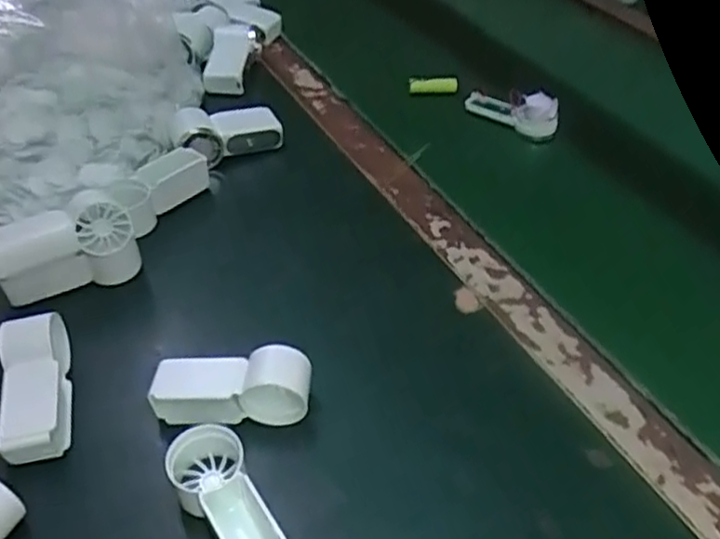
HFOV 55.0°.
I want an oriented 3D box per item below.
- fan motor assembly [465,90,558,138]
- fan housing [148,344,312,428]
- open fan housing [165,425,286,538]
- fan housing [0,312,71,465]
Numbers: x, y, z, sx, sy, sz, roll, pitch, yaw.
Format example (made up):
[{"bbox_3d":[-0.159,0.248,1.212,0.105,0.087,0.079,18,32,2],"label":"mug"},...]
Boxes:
[{"bbox_3d":[0.154,-0.164,0.704,0.097,0.045,0.028,30,52,29],"label":"fan motor assembly"},{"bbox_3d":[-0.078,0.073,0.422,0.093,0.042,0.031,-1,44,0],"label":"fan housing"},{"bbox_3d":[-0.070,0.128,0.367,0.038,0.033,0.094,-23,48,-21],"label":"open fan housing"},{"bbox_3d":[-0.199,0.073,0.421,0.034,0.037,0.091,-9,57,-8],"label":"fan housing"}]

